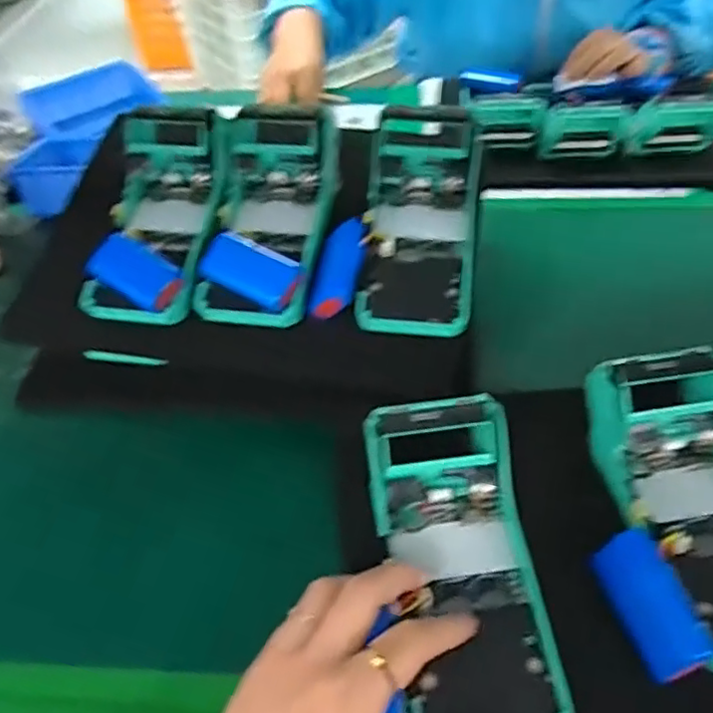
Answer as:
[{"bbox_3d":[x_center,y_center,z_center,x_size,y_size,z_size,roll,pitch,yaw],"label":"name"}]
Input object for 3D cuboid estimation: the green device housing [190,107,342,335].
[{"bbox_3d":[-0.062,-0.100,0.470,0.081,0.059,0.169,5,69,12],"label":"green device housing"}]

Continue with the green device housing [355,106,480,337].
[{"bbox_3d":[0.046,-0.095,0.454,0.077,0.055,0.176,3,70,10],"label":"green device housing"}]

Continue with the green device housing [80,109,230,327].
[{"bbox_3d":[-0.145,-0.101,0.479,0.085,0.064,0.167,3,72,10],"label":"green device housing"}]

